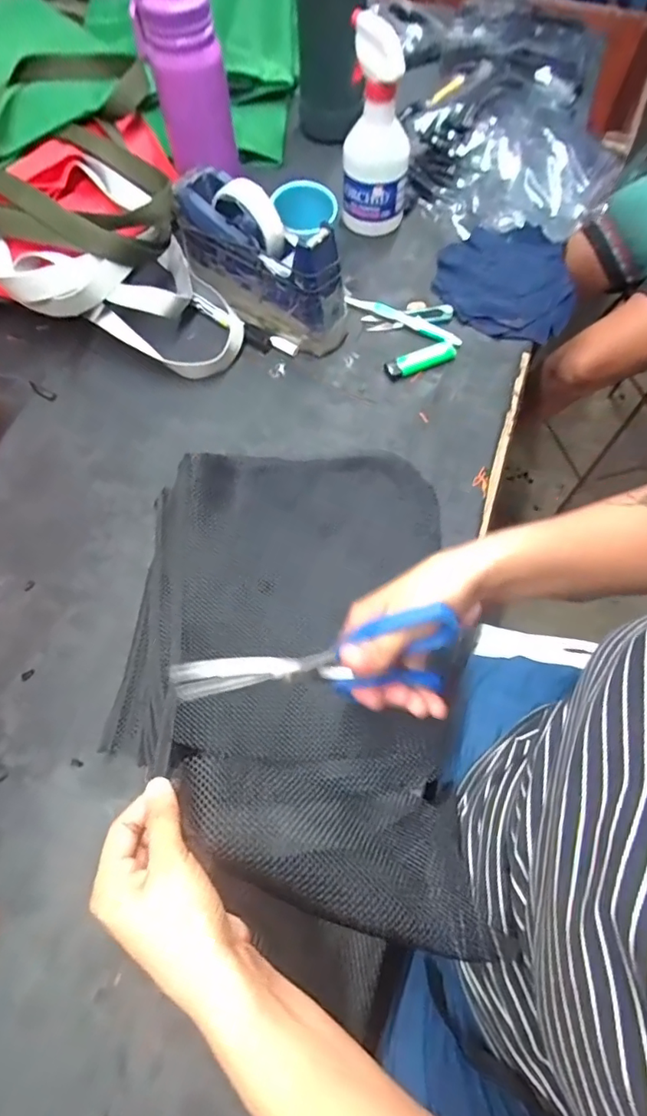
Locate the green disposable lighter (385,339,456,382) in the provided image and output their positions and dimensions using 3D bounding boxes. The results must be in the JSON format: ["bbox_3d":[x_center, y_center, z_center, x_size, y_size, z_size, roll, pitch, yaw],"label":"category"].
[{"bbox_3d":[0.107,-0.221,0.574,0.085,0.009,0.028,-21,67,-10],"label":"green disposable lighter"}]

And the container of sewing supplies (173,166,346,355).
[{"bbox_3d":[-0.070,-0.321,0.562,0.207,0.122,0.075,41,71,17],"label":"container of sewing supplies"}]

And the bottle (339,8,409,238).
[{"bbox_3d":[0.064,-0.489,0.602,0.079,0.193,0.072,4,65,2],"label":"bottle"}]

